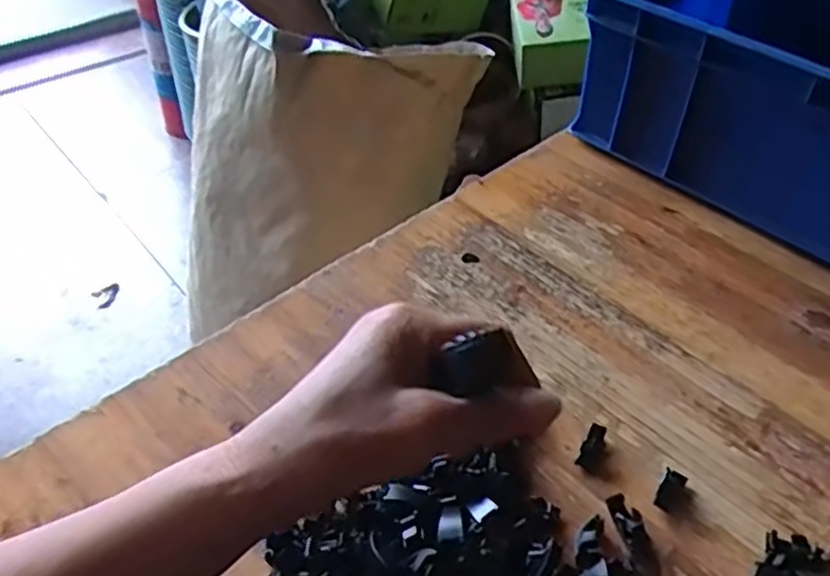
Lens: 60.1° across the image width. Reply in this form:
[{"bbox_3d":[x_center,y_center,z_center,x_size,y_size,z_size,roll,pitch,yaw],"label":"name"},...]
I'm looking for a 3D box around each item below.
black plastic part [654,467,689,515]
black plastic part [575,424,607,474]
[{"bbox_3d":[0.130,0.103,0.363,0.011,0.005,0.024,23,48,20],"label":"black plastic part"},{"bbox_3d":[0.094,0.084,0.378,0.012,0.007,0.026,20,47,17],"label":"black plastic part"}]

